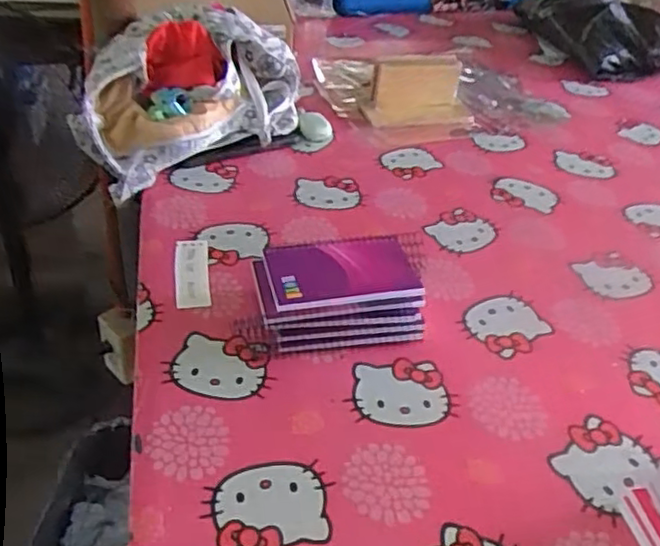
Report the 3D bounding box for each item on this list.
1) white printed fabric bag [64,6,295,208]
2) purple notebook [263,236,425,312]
[{"bbox_3d":[-0.167,-0.239,0.853,0.304,0.148,0.161,-24,46,-32],"label":"white printed fabric bag"},{"bbox_3d":[0.010,-0.003,0.592,0.130,0.016,0.083,-7,39,-16],"label":"purple notebook"}]

